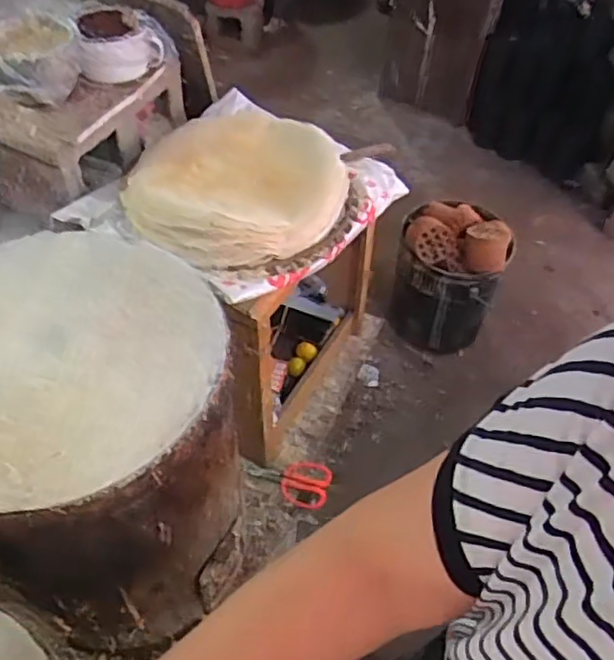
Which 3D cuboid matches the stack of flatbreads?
[{"bbox_3d":[-0.121,-0.279,1.147,0.381,0.069,0.399,14,51,10],"label":"stack of flatbreads"}]

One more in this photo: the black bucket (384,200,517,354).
[{"bbox_3d":[0.377,-0.162,1.723,0.270,0.350,0.277,10,50,6],"label":"black bucket"}]

